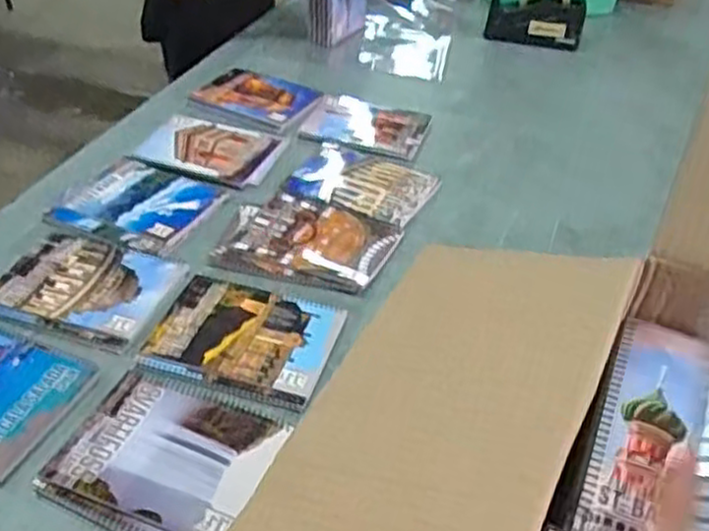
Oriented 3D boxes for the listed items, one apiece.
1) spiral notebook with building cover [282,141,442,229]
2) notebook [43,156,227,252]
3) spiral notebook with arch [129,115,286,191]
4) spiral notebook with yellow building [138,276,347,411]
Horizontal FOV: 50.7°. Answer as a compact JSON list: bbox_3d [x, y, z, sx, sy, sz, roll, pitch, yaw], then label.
[{"bbox_3d":[0.013,-0.127,1.135,0.204,0.009,0.160,17,38,16],"label":"spiral notebook with building cover"},{"bbox_3d":[-0.303,-0.088,1.060,0.200,0.007,0.185,17,38,16],"label":"notebook"},{"bbox_3d":[-0.228,-0.188,1.200,0.219,0.006,0.166,15,37,13],"label":"spiral notebook with arch"},{"bbox_3d":[-0.125,0.081,0.856,0.200,0.007,0.172,12,37,10],"label":"spiral notebook with yellow building"}]

